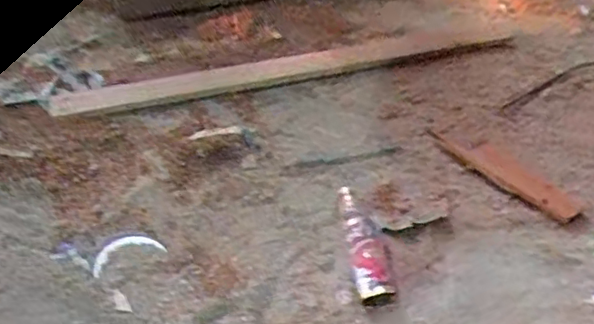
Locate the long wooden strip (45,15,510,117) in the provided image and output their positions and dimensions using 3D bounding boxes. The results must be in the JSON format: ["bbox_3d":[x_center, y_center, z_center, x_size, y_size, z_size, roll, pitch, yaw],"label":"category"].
[{"bbox_3d":[0.010,-0.110,0.690,0.522,0.011,0.048,-14,45,-18],"label":"long wooden strip"}]

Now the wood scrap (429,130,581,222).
[{"bbox_3d":[0.190,0.007,0.591,0.037,0.006,0.147,-25,49,-28],"label":"wood scrap"}]

